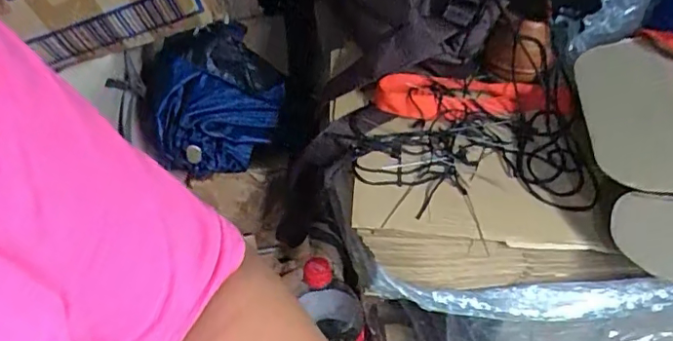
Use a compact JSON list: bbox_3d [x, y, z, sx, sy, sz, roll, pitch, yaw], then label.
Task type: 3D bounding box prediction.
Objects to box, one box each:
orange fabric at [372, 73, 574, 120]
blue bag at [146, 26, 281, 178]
[{"bbox_3d":[0.128,-0.068,0.506,0.179,0.032,0.046,0,44,0],"label":"orange fabric"},{"bbox_3d":[-0.130,-0.074,0.561,0.141,0.122,0.101,-6,45,-6],"label":"blue bag"}]

